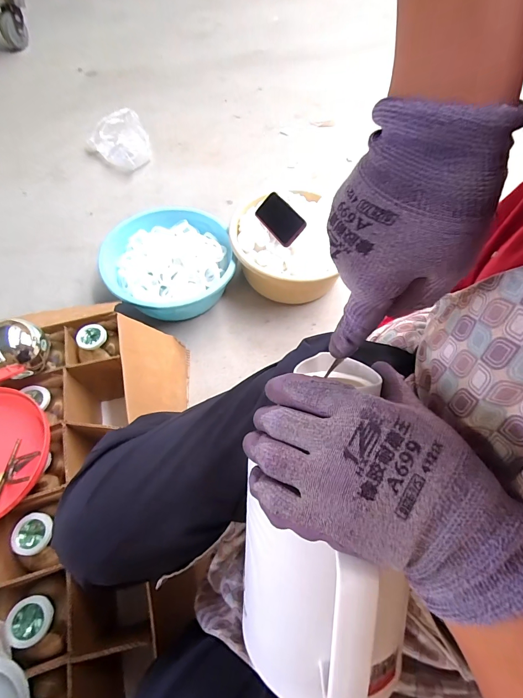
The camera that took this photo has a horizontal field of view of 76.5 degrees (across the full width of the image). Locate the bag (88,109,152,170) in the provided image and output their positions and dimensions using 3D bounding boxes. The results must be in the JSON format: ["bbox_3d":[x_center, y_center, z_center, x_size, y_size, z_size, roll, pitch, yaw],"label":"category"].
[{"bbox_3d":[-0.585,-0.834,1.350,0.247,0.086,0.324,-20,62,-12],"label":"bag"}]

